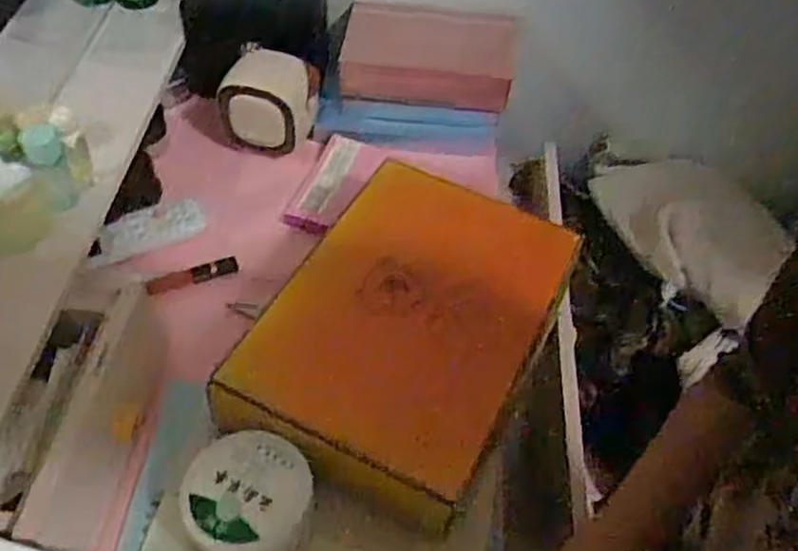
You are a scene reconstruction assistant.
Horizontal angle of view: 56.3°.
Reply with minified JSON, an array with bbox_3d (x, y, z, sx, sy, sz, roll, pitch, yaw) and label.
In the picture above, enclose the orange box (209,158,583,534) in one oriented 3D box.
[{"bbox_3d":[0.011,0.037,0.632,0.206,0.057,0.307,21,55,21],"label":"orange box"}]

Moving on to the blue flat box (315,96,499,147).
[{"bbox_3d":[0.009,-0.178,0.863,0.204,0.047,0.038,2,49,-11],"label":"blue flat box"}]

